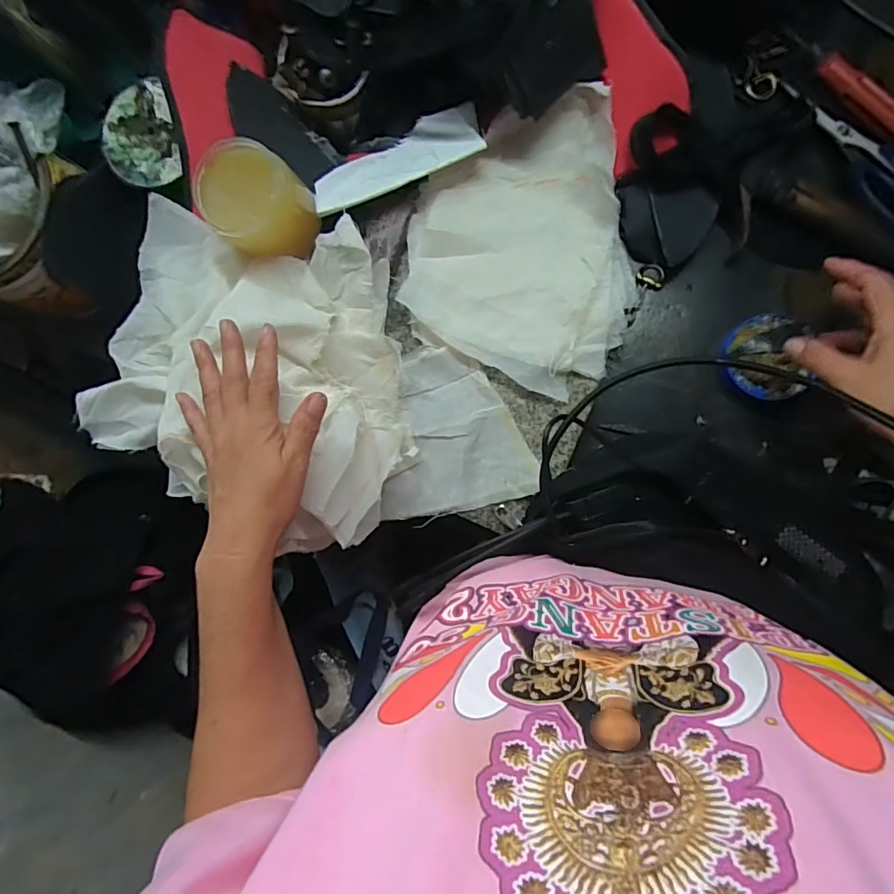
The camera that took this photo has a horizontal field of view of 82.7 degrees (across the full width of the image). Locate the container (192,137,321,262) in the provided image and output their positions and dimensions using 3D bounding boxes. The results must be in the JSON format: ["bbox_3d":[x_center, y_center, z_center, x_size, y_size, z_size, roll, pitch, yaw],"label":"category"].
[{"bbox_3d":[-0.148,-0.190,0.414,0.079,0.074,0.074,43,94,7],"label":"container"}]

